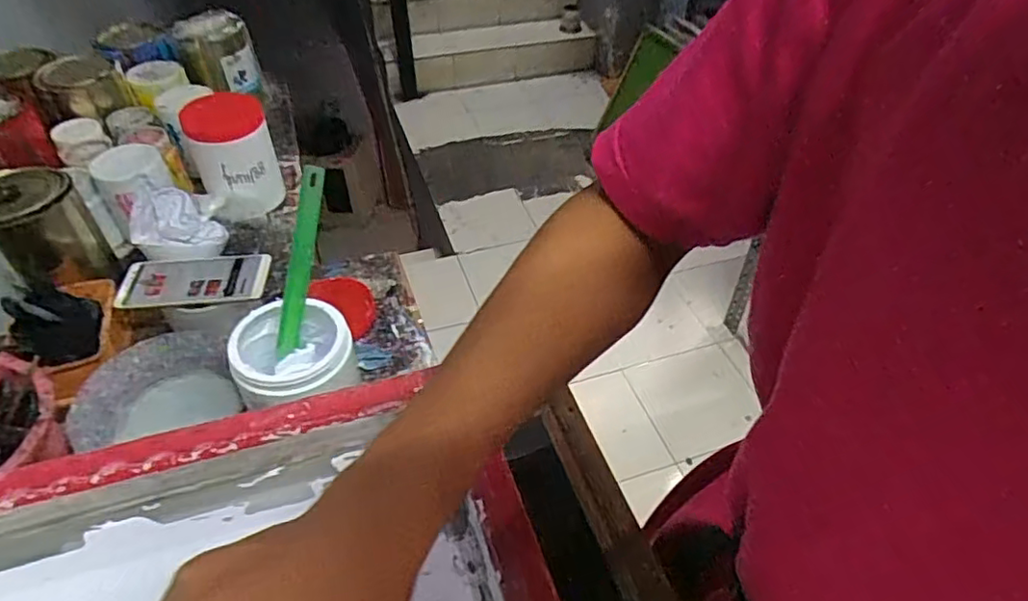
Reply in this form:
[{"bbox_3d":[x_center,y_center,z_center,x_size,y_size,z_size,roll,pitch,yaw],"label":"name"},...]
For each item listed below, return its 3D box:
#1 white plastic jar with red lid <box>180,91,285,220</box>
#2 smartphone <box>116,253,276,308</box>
[{"bbox_3d":[-0.375,-0.198,0.826,0.102,0.144,0.097,1,45,-1],"label":"white plastic jar with red lid"},{"bbox_3d":[-0.361,-0.026,0.698,0.156,0.015,0.076,-6,46,-7],"label":"smartphone"}]

